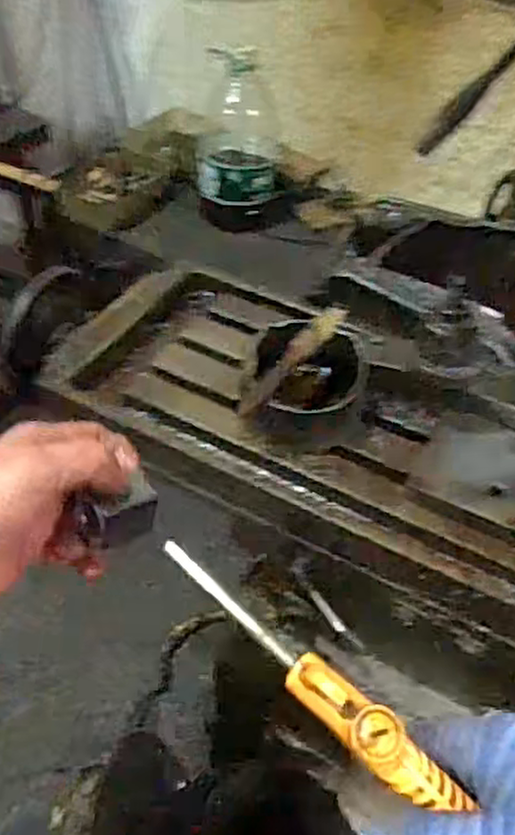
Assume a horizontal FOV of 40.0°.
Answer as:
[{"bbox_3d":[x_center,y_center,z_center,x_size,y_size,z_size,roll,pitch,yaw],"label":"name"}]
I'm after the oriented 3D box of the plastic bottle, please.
[{"bbox_3d":[-0.041,-0.618,1.551,0.169,0.345,0.163,3,46,0],"label":"plastic bottle"}]

